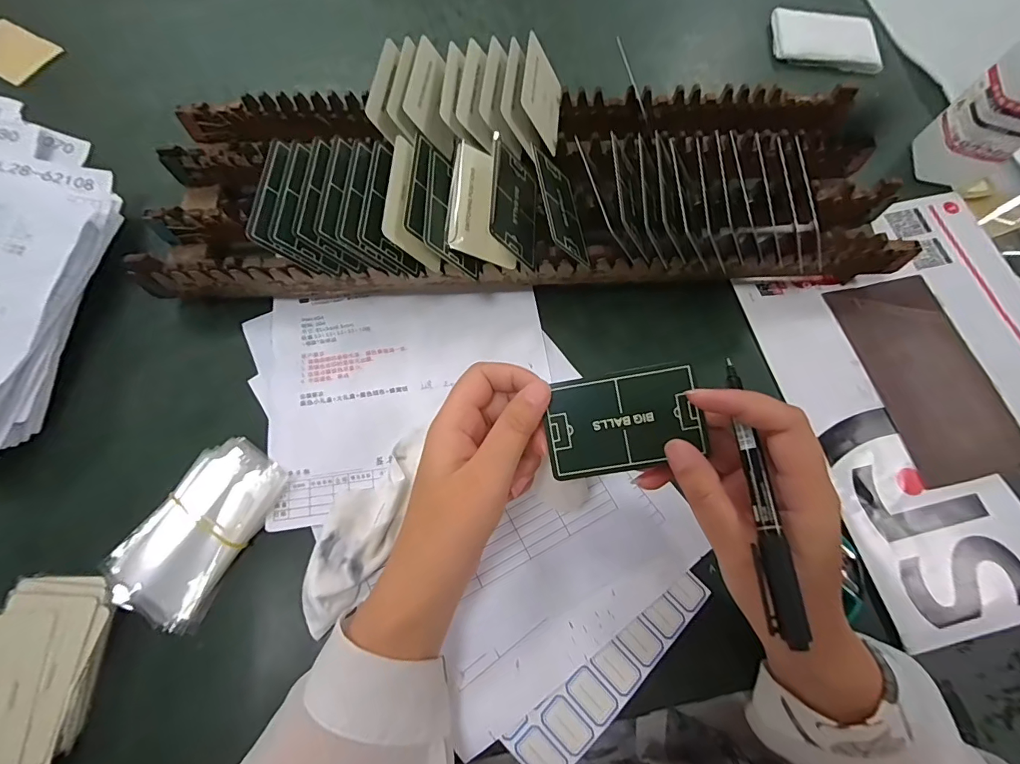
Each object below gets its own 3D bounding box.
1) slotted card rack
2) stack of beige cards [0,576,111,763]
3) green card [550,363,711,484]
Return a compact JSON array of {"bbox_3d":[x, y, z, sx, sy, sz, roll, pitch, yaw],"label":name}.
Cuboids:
[{"bbox_3d":[0.015,-0.165,0.357,0.568,0.085,0.181,-3,72,-2],"label":"slotted card rack"},{"bbox_3d":[-0.296,0.176,0.271,0.084,0.017,0.105,1,69,-1],"label":"stack of beige cards"},{"bbox_3d":[0.061,0.021,0.245,0.081,0.004,0.052,-11,87,6],"label":"green card"}]

